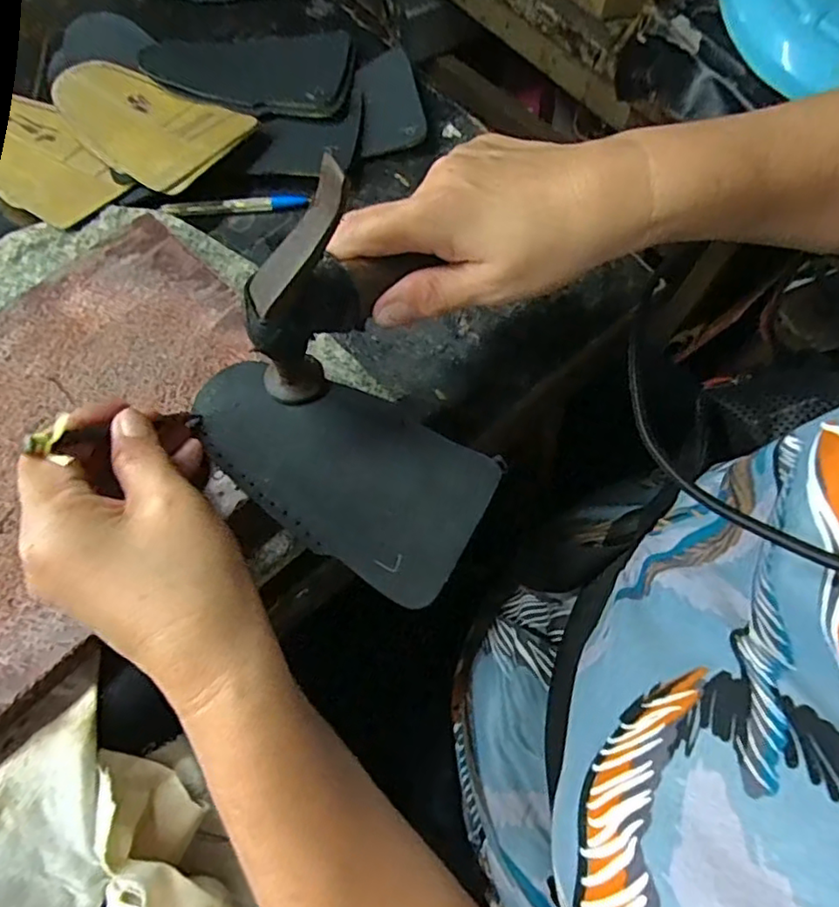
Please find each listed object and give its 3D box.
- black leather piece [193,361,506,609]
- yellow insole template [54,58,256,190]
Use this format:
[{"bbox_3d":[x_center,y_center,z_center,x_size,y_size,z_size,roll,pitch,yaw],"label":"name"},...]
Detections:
[{"bbox_3d":[-0.042,0.005,0.290,0.147,0.009,0.083,26,65,7],"label":"black leather piece"},{"bbox_3d":[-0.192,-0.227,0.407,0.161,0.008,0.078,32,71,19],"label":"yellow insole template"}]

